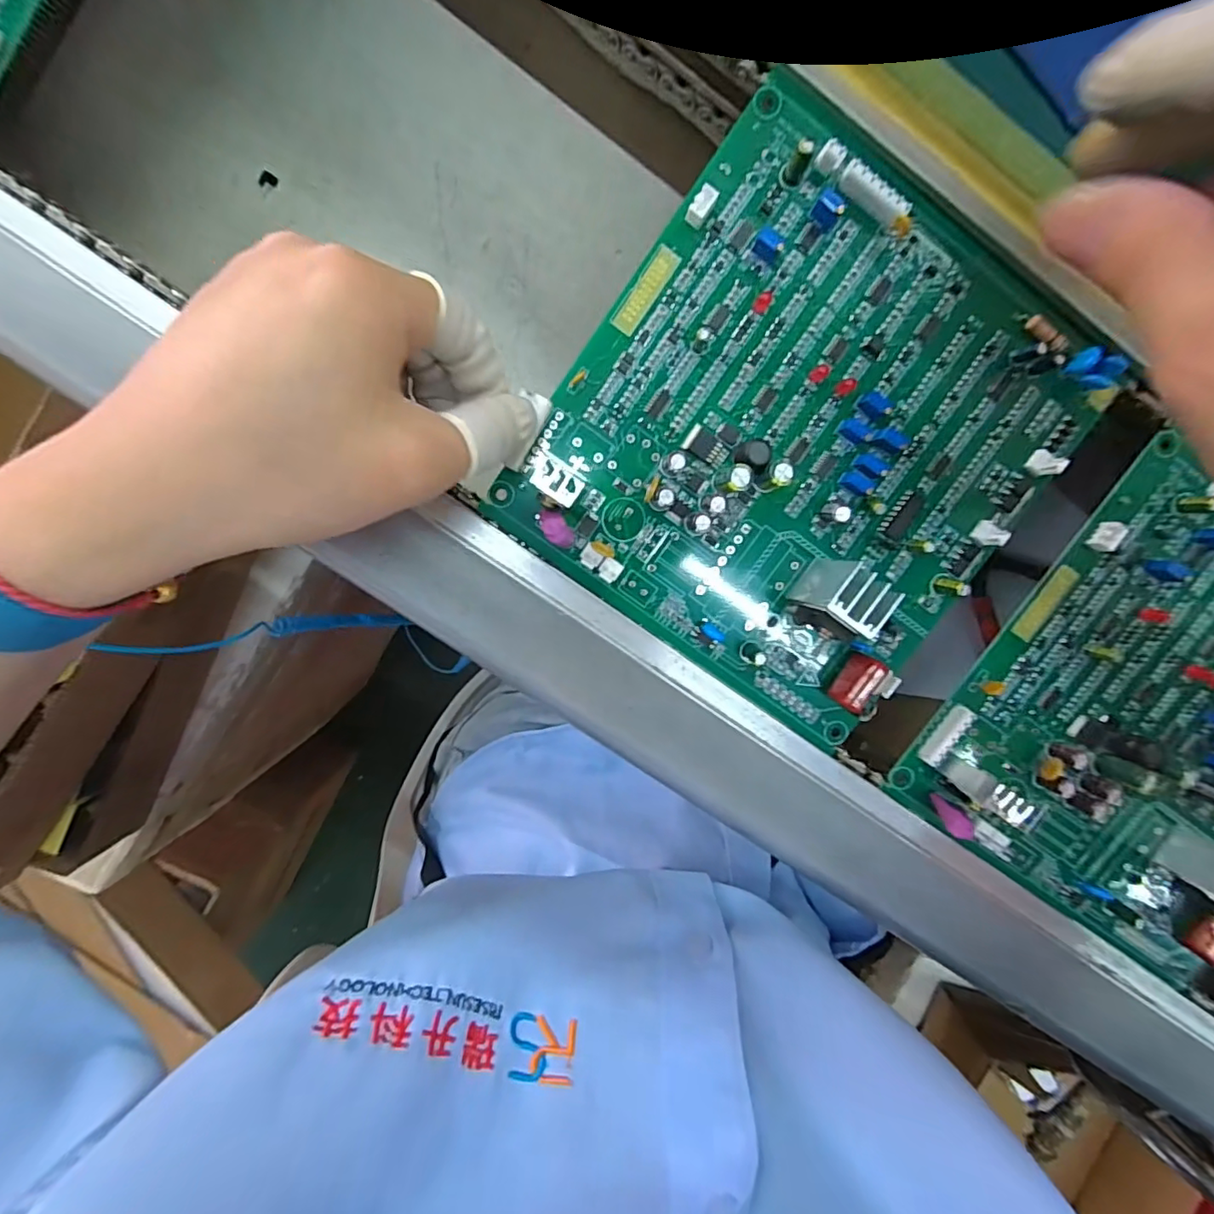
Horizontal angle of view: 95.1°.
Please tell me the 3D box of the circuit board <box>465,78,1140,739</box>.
[{"bbox_3d":[0.076,-0.063,0.211,0.173,0.018,0.188,34,93,-6],"label":"circuit board"}]

